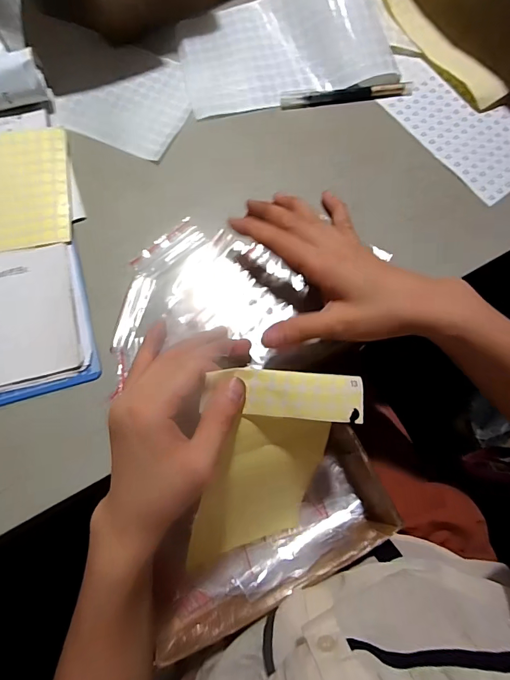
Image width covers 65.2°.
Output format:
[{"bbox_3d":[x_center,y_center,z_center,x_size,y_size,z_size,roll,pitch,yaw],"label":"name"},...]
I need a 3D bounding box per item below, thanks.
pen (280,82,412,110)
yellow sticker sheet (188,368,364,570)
[{"bbox_3d":[0.096,-0.255,0.418,0.137,0.011,0.013,-9,90,-2],"label":"pen"},{"bbox_3d":[0.007,0.126,0.353,0.115,0.238,0.032,-4,38,-20],"label":"yellow sticker sheet"}]

